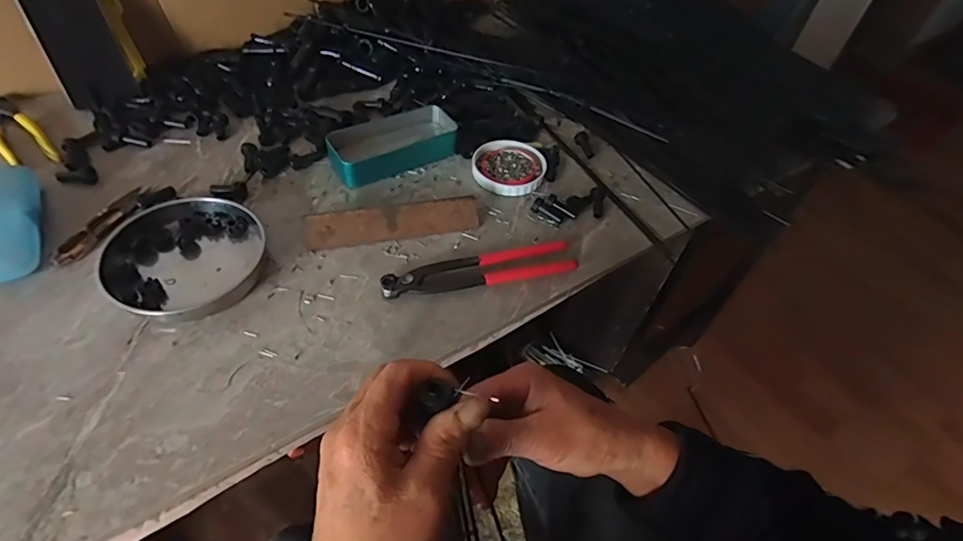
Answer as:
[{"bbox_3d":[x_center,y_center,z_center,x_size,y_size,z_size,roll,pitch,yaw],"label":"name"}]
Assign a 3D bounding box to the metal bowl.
[{"bbox_3d":[-0.280,-0.014,0.473,0.132,0.024,0.136,3,51,-3],"label":"metal bowl"}]

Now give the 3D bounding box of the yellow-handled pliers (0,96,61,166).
[{"bbox_3d":[-0.544,-0.161,0.583,0.046,0.020,0.161,-35,62,-29],"label":"yellow-handled pliers"}]

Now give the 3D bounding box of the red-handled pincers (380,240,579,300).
[{"bbox_3d":[-0.002,-0.005,0.501,0.195,0.017,0.044,-10,52,-13],"label":"red-handled pincers"}]

